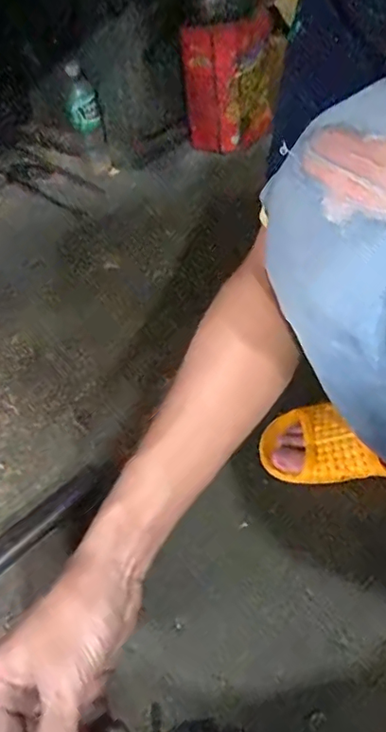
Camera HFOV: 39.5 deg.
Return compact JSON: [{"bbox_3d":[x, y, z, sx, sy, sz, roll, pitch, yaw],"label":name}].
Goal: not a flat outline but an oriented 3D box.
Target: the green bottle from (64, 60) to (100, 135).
[{"bbox_3d":[-0.222,-0.530,1.066,0.062,0.129,0.056,-10,44,-2],"label":"green bottle"}]

